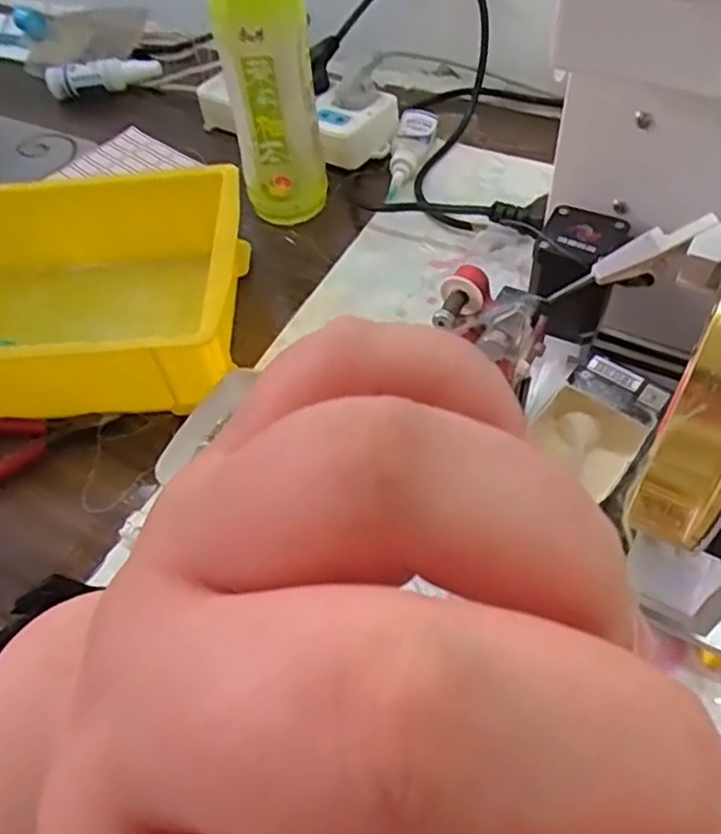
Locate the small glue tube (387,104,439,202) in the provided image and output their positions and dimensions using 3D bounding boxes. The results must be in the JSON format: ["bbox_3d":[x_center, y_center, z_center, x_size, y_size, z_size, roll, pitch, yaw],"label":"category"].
[{"bbox_3d":[0.045,-0.230,0.595,0.028,0.021,0.117,8,54,12],"label":"small glue tube"}]

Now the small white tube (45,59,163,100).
[{"bbox_3d":[-0.269,-0.359,0.723,0.114,0.028,0.034,-16,53,-6],"label":"small white tube"}]

